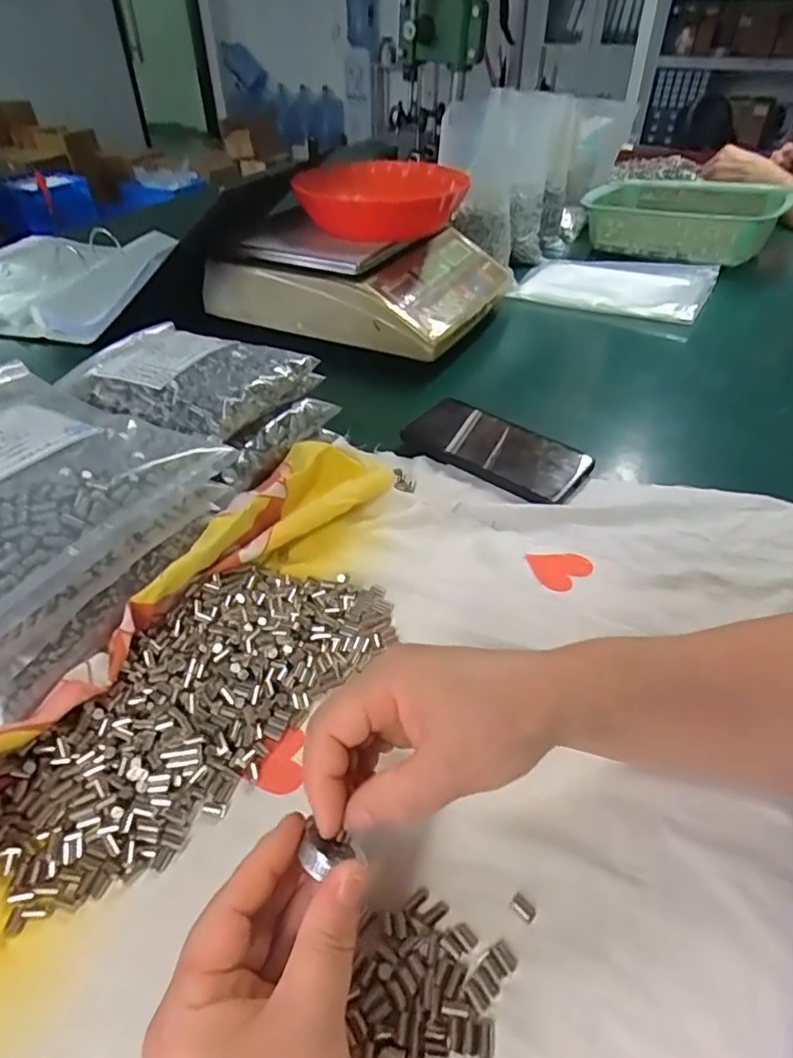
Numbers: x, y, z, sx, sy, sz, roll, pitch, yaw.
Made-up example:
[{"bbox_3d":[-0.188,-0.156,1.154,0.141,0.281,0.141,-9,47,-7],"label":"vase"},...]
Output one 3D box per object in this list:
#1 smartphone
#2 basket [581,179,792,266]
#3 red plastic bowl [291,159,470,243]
[{"bbox_3d":[0.083,-0.077,0.529,0.173,0.016,0.076,29,50,29],"label":"smartphone"},{"bbox_3d":[0.466,-0.510,0.964,0.272,0.075,0.213,27,49,27],"label":"basket"},{"bbox_3d":[-0.014,-0.410,0.739,0.189,0.059,0.189,0,42,0],"label":"red plastic bowl"}]

